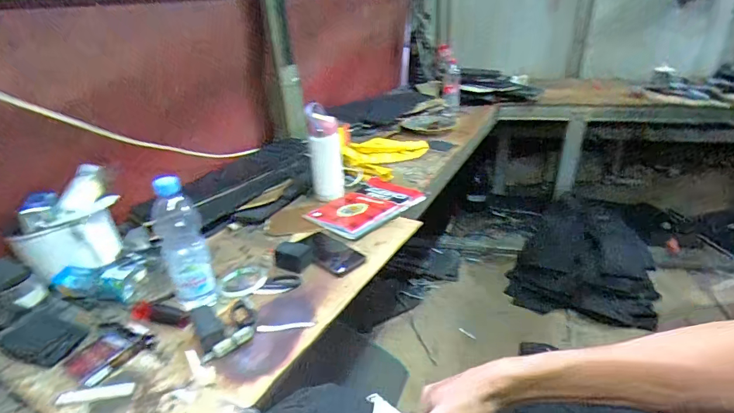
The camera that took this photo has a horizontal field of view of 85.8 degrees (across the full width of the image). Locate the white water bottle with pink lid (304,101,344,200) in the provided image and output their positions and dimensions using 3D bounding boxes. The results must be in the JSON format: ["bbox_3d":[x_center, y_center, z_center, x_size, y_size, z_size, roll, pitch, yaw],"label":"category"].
[{"bbox_3d":[-0.105,-0.139,1.027,0.082,0.225,0.062,2,28,7],"label":"white water bottle with pink lid"}]

